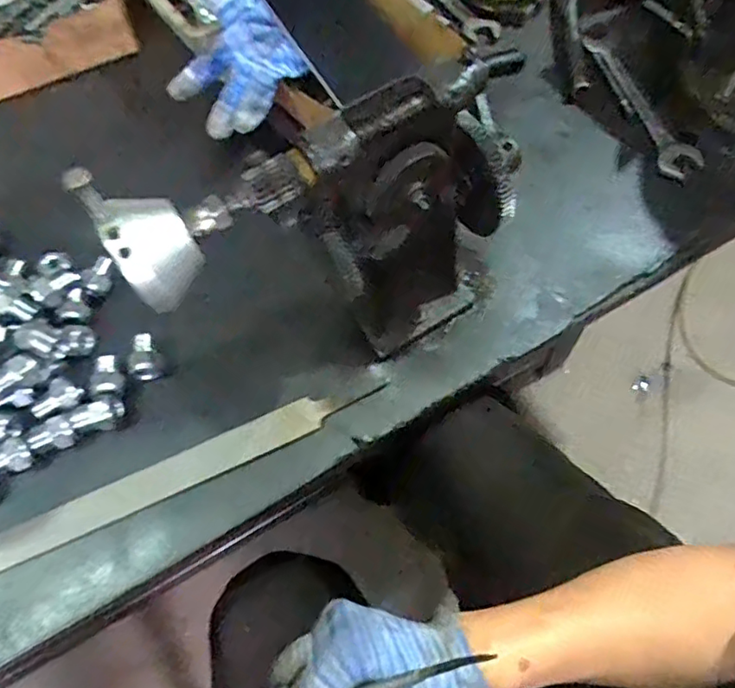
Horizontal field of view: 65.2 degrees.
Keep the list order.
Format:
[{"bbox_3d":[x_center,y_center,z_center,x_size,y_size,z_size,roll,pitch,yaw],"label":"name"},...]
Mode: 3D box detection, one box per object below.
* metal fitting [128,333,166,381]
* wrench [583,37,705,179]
[{"bbox_3d":[-0.156,0.008,0.403,0.021,0.020,0.031,-23,65,-7],"label":"metal fitting"},{"bbox_3d":[0.222,-0.199,0.475,0.026,0.013,0.150,-20,65,-6],"label":"wrench"}]

